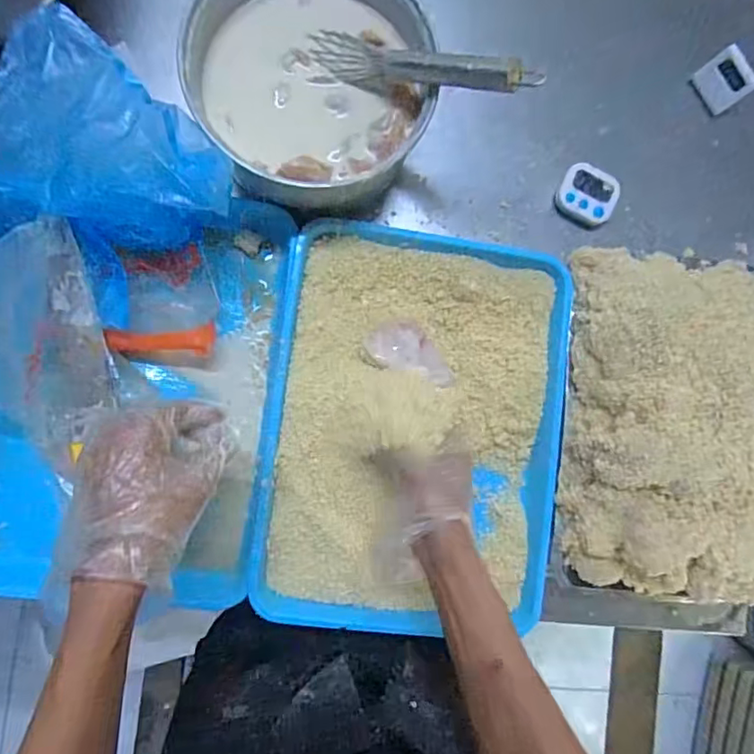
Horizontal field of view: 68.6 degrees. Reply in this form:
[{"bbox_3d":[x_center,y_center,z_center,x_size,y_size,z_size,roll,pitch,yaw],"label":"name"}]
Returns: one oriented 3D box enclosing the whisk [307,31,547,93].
[{"bbox_3d":[0.035,-0.284,0.513,0.240,0.045,0.055,26,83,31],"label":"whisk"}]

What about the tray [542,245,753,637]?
[{"bbox_3d":[0.323,0.080,0.590,0.253,0.120,0.398,9,86,-6],"label":"tray"}]

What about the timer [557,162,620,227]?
[{"bbox_3d":[0.249,-0.216,0.651,0.066,0.016,0.068,25,84,-5],"label":"timer"}]

